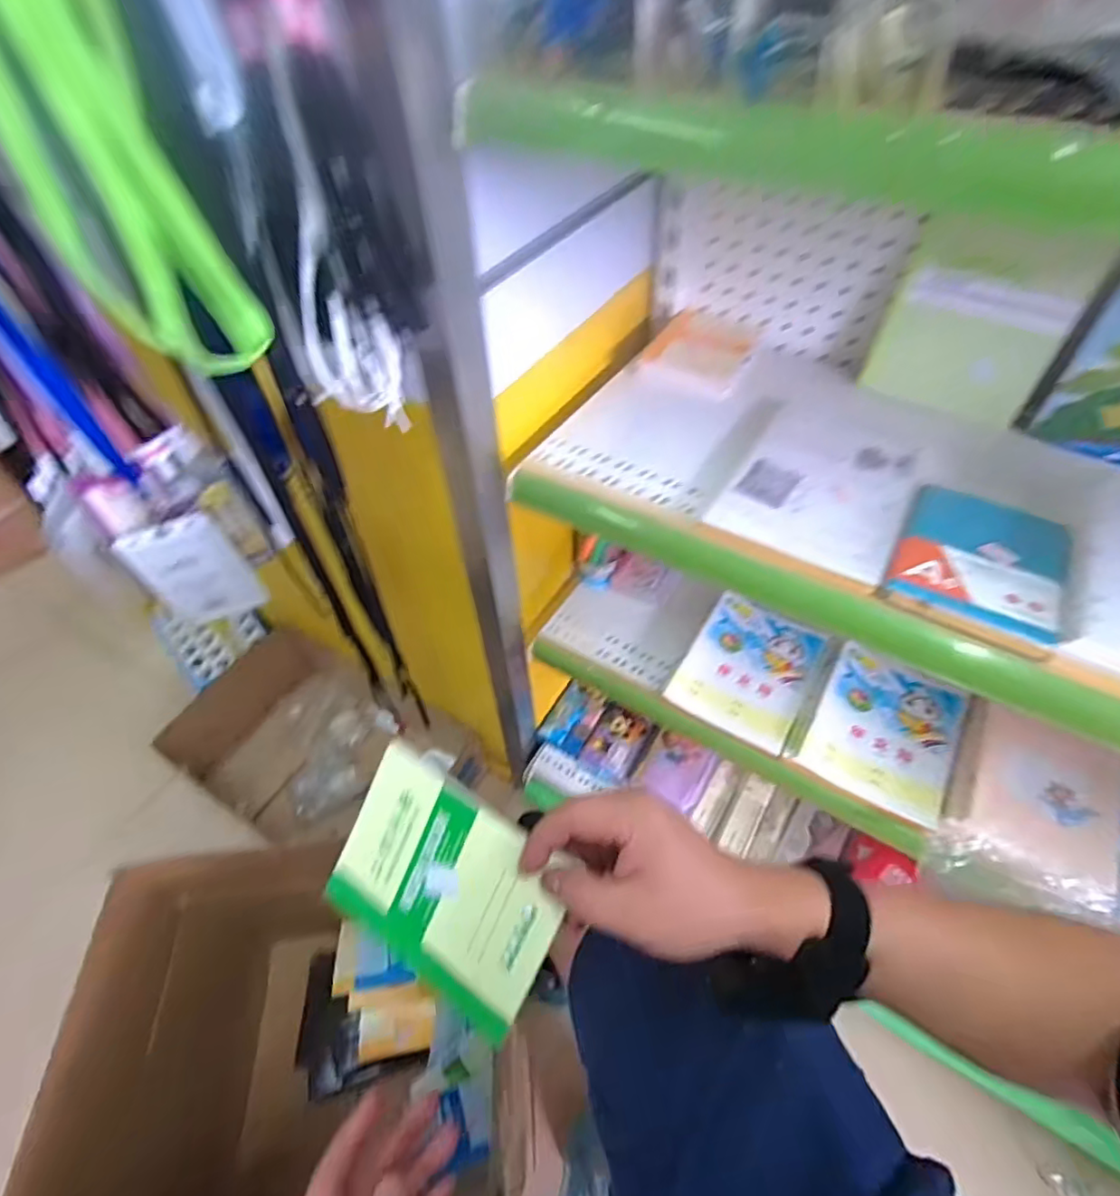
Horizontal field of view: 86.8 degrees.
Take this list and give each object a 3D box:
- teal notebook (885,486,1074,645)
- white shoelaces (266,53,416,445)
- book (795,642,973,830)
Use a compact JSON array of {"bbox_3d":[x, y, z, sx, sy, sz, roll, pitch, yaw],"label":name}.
[{"bbox_3d":[0.322,-0.033,0.452,0.110,0.013,0.132,25,56,21],"label":"teal notebook"},{"bbox_3d":[-0.136,-0.188,0.355,0.052,0.195,0.020,-20,53,-14],"label":"white shoelaces"},{"bbox_3d":[0.362,0.145,0.661,0.139,0.013,0.182,26,56,21],"label":"book"}]

